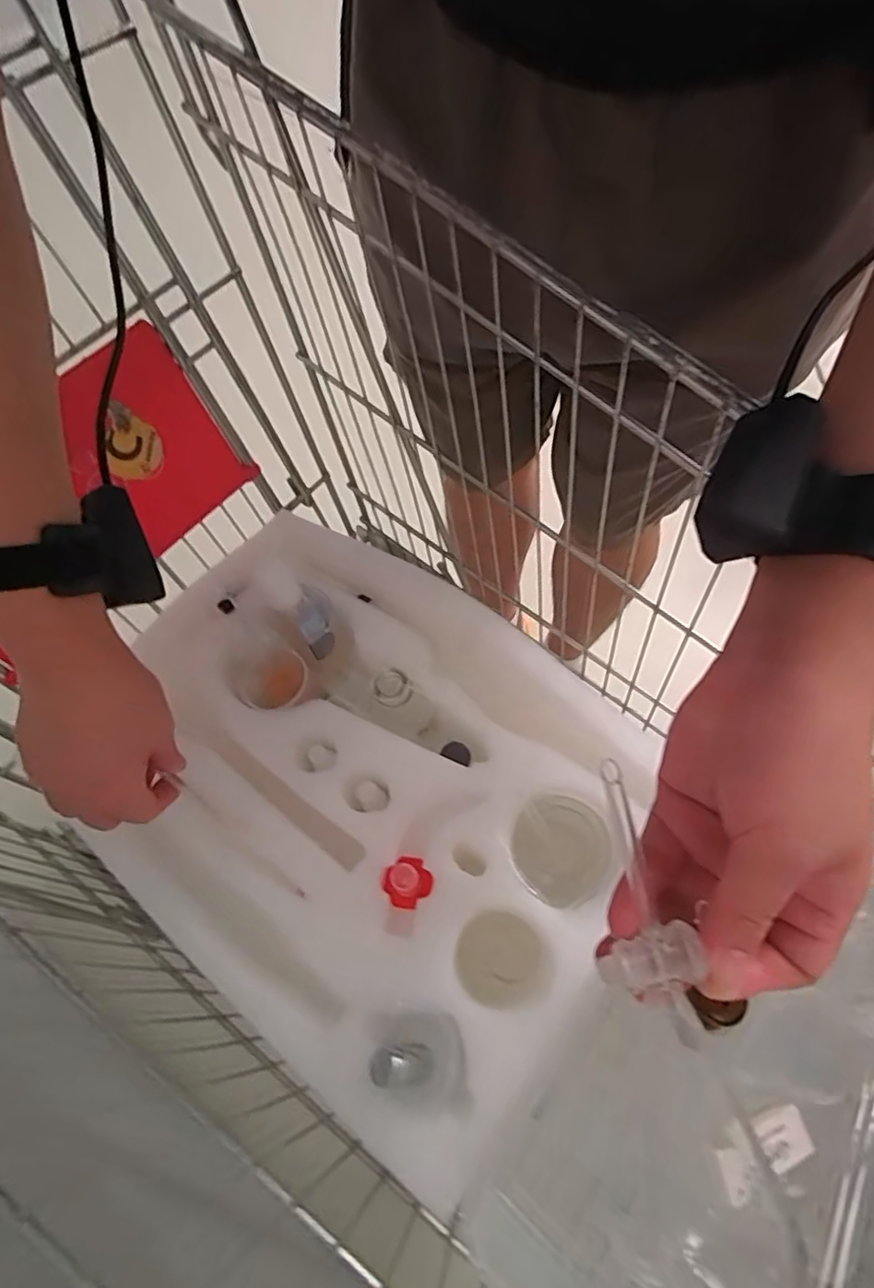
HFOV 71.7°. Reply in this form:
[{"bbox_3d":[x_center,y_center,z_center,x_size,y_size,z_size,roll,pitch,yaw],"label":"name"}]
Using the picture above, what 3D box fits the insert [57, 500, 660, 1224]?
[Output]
[{"bbox_3d":[-0.067,0.090,0.470,0.431,0.036,0.337,31,67,19],"label":"insert"}]

